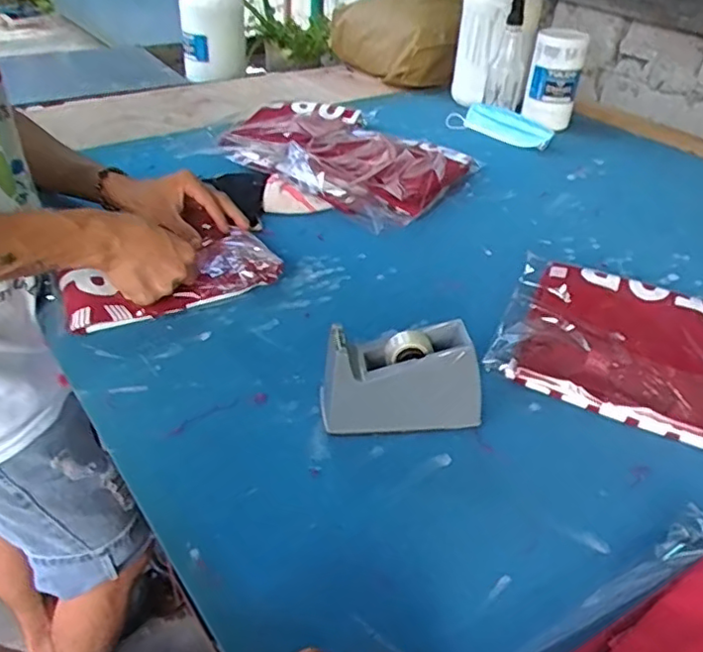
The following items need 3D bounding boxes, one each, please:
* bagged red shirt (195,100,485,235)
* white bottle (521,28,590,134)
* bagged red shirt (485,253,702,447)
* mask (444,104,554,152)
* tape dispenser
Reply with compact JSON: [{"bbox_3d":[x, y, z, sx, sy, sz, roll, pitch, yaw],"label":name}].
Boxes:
[{"bbox_3d":[-0.019,-0.289,0.981,0.413,0.056,0.313,30,45,29],"label":"bagged red shirt"},{"bbox_3d":[0.394,-0.480,1.172,0.095,0.161,0.092,17,39,15],"label":"white bottle"},{"bbox_3d":[0.287,0.017,0.645,0.241,0.033,0.224,19,40,17],"label":"bagged red shirt"},{"bbox_3d":[0.279,-0.379,1.139,0.197,0.030,0.103,23,42,23],"label":"mask"},{"bbox_3d":[0.044,0.048,0.533,0.138,0.089,0.053,-1,38,-7],"label":"tape dispenser"}]

